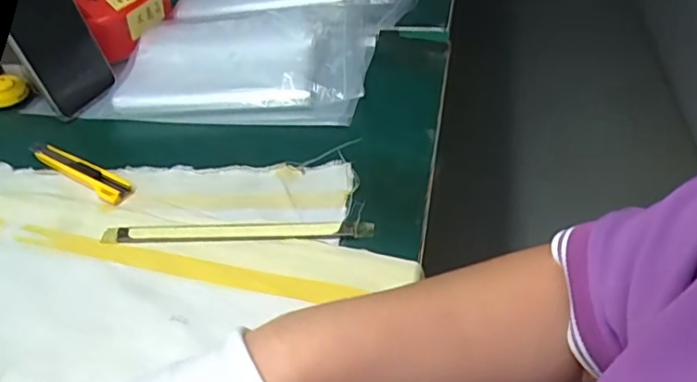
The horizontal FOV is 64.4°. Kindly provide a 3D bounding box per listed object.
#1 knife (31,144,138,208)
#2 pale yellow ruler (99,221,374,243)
[{"bbox_3d":[-0.230,-0.019,0.469,0.126,0.009,0.023,22,48,27],"label":"knife"},{"bbox_3d":[-0.082,0.029,0.407,0.199,0.004,0.018,-1,42,4],"label":"pale yellow ruler"}]

